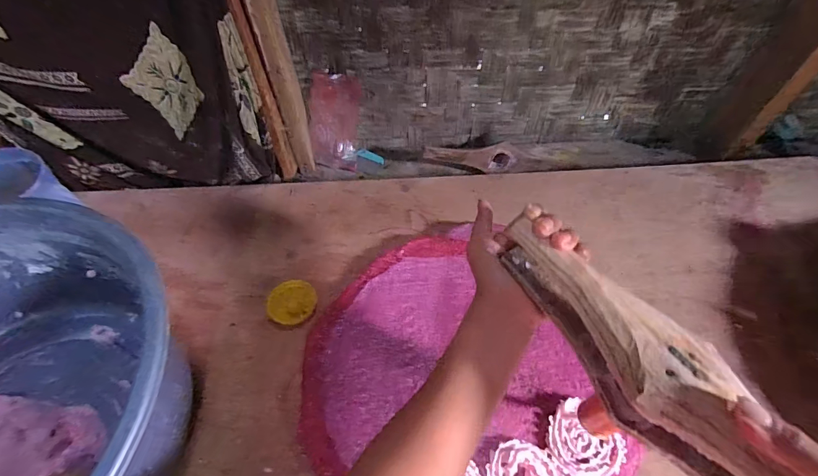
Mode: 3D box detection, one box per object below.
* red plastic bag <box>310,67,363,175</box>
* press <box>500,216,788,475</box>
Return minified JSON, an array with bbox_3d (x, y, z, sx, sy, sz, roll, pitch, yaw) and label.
[{"bbox_3d":[-0.141,-0.220,0.770,0.094,0.183,0.021,2,36,-12],"label":"red plastic bag"},{"bbox_3d":[0.171,0.101,0.273,0.057,0.061,0.298,-28,60,-17],"label":"press"}]

